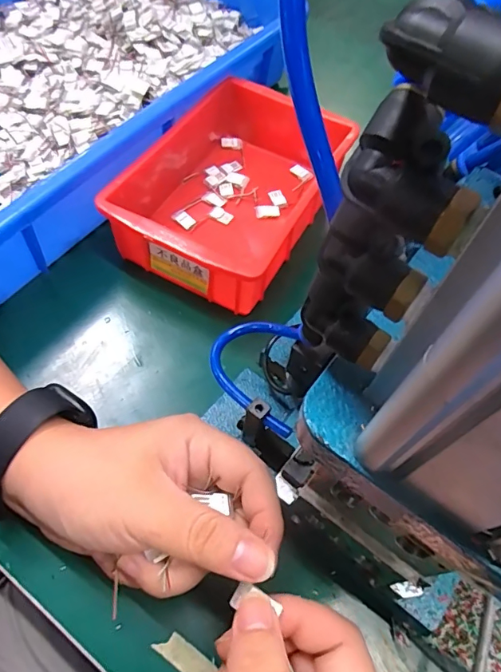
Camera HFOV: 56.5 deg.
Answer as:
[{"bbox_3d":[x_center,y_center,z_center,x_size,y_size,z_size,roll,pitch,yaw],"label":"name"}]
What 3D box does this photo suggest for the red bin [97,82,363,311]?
[{"bbox_3d":[-0.021,-0.119,0.387,0.140,0.064,0.190,25,61,10],"label":"red bin"}]

